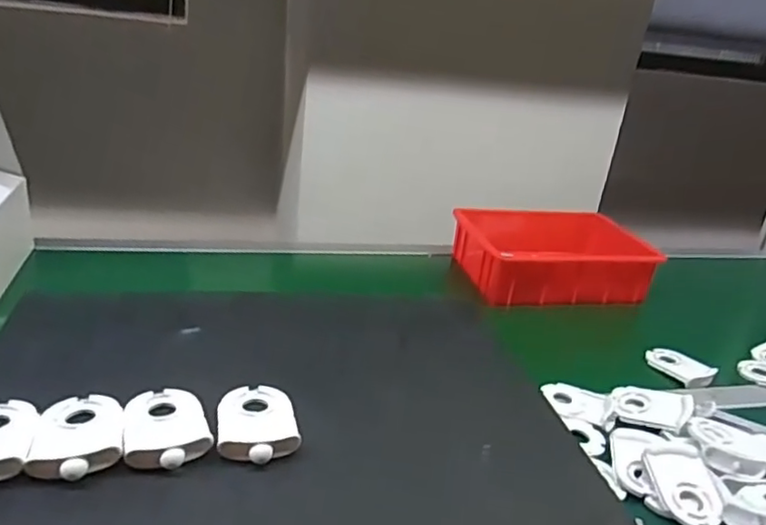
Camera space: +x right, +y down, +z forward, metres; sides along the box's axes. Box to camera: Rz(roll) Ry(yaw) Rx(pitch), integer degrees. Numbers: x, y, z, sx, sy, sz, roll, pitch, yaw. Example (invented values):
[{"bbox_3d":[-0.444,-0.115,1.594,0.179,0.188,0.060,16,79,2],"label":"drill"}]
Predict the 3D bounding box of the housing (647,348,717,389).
[{"bbox_3d":[0.396,0.137,0.810,0.060,0.015,0.083,-7,28,-30],"label":"housing"}]

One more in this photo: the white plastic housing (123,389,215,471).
[{"bbox_3d":[-0.164,0.122,0.457,0.058,0.013,0.089,-3,26,-23],"label":"white plastic housing"}]

